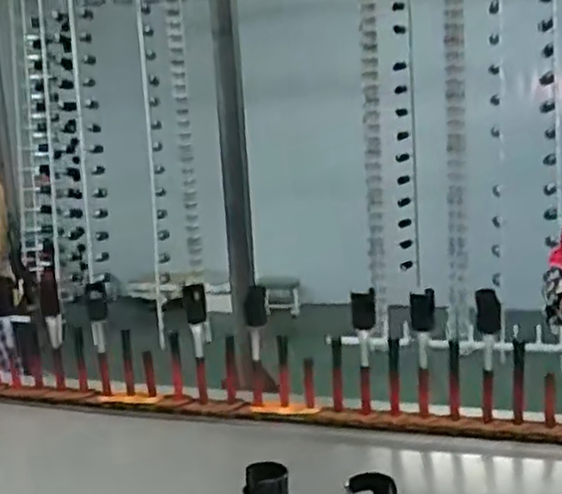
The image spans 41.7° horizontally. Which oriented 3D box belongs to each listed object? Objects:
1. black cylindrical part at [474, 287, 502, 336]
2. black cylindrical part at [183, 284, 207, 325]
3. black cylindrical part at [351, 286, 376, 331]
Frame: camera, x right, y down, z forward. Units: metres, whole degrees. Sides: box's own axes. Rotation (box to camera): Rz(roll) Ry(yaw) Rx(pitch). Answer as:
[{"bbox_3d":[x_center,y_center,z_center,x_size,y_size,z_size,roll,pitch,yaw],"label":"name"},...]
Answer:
[{"bbox_3d":[0.353,0.110,1.258,0.038,0.074,0.043,-3,10,12],"label":"black cylindrical part"},{"bbox_3d":[-0.163,0.108,1.404,0.041,0.077,0.032,-6,10,-7],"label":"black cylindrical part"},{"bbox_3d":[0.144,0.110,1.288,0.042,0.065,0.049,-3,10,8],"label":"black cylindrical part"}]

